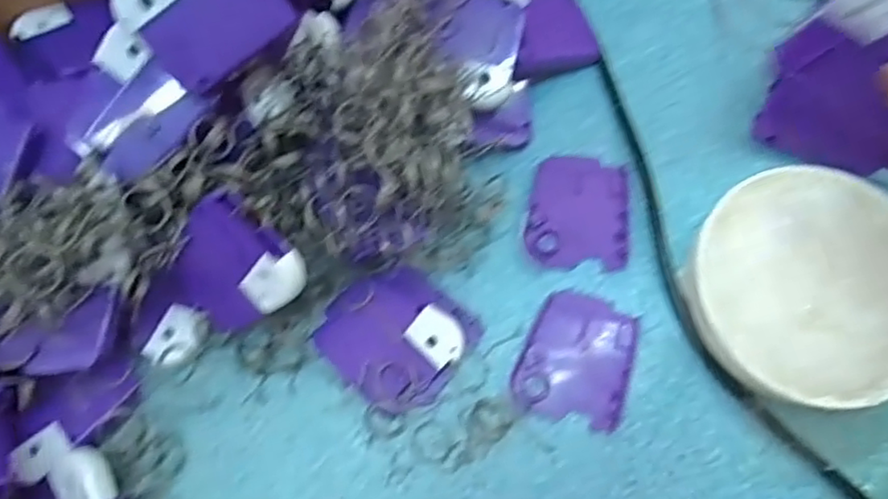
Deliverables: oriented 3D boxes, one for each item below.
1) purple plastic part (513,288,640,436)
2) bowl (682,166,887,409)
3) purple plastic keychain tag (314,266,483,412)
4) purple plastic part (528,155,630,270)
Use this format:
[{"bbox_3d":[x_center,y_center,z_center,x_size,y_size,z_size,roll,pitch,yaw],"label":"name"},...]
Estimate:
[{"bbox_3d":[0.063,0.051,0.301,0.049,0.004,0.058,16,75,7],"label":"purple plastic part"},{"bbox_3d":[0.166,0.017,0.296,0.105,0.028,0.102,-1,73,2],"label":"bowl"},{"bbox_3d":[-0.023,0.039,0.301,0.062,0.011,0.060,38,79,12],"label":"purple plastic keychain tag"},{"bbox_3d":[0.068,-0.019,0.322,0.049,0.004,0.056,3,74,3],"label":"purple plastic part"}]

